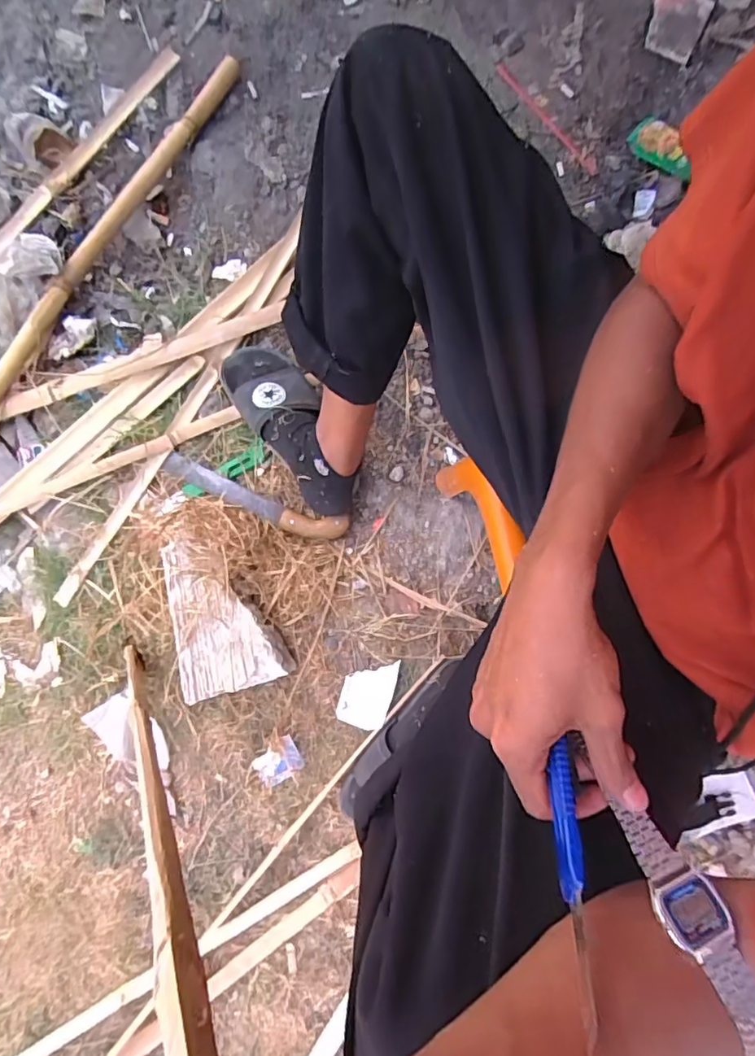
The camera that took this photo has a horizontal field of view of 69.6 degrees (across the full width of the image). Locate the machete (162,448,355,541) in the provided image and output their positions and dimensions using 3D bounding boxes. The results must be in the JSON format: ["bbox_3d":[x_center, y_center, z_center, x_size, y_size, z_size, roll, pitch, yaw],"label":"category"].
[{"bbox_3d":[-0.174,-0.041,0.756,0.275,0.026,0.044,21,81,4],"label":"machete"}]

